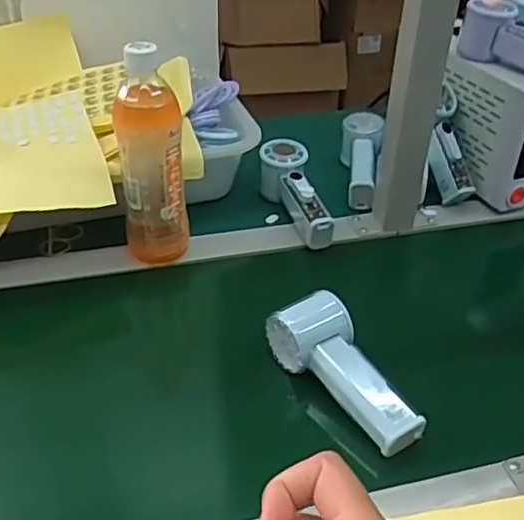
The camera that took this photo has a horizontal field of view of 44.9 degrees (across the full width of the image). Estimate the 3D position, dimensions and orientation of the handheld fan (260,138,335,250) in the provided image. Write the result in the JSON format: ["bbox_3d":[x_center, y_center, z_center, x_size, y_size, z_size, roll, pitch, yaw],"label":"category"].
[{"bbox_3d":[0.043,-0.073,0.735,0.048,0.058,0.153,-12,52,-18],"label":"handheld fan"}]

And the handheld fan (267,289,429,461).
[{"bbox_3d":[0.071,0.092,0.525,0.055,0.046,0.148,-24,56,-30],"label":"handheld fan"}]

